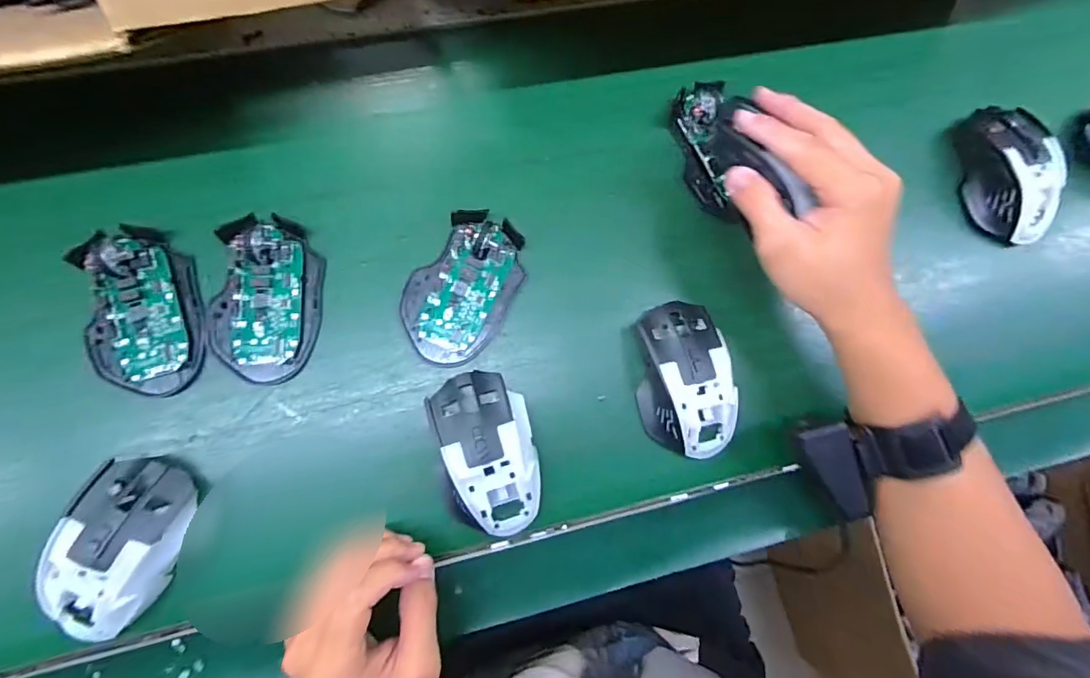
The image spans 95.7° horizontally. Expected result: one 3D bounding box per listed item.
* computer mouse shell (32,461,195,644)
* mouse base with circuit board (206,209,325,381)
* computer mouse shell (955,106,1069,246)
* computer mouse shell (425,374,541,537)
[{"bbox_3d":[-0.267,0.133,0.310,0.060,0.037,0.116,21,82,-3],"label":"computer mouse shell"},{"bbox_3d":[-0.195,-0.029,0.341,0.070,0.021,0.113,7,83,-5],"label":"mouse base with circuit board"},{"bbox_3d":[0.394,-0.140,0.421,0.060,0.050,0.118,-11,85,-7],"label":"computer mouse shell"},{"bbox_3d":[-0.038,0.081,0.341,0.064,0.032,0.115,-15,85,-7],"label":"computer mouse shell"}]

